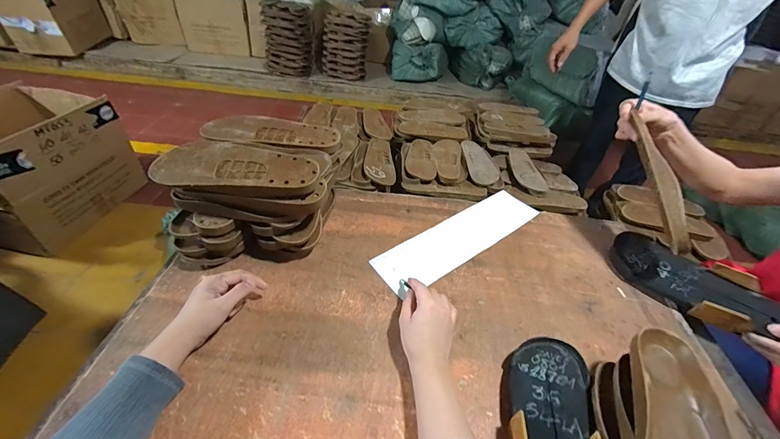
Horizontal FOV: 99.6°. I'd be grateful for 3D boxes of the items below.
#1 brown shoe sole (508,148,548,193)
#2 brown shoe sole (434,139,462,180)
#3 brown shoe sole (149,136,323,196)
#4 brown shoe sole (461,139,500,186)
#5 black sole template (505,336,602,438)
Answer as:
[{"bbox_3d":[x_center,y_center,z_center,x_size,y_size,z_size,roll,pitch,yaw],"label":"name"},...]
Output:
[{"bbox_3d":[0.467,-0.182,1.163,0.096,0.032,0.268,2,42,-7],"label":"brown shoe sole"},{"bbox_3d":[0.196,-0.215,1.125,0.091,0.025,0.262,11,41,4],"label":"brown shoe sole"},{"bbox_3d":[-0.231,-0.085,0.514,0.239,0.031,0.104,3,41,-4],"label":"brown shoe sole"},{"bbox_3d":[0.304,-0.206,1.131,0.111,0.029,0.273,4,41,-4],"label":"brown shoe sole"},{"bbox_3d":[0.193,0.240,0.391,0.097,0.031,0.237,13,38,12],"label":"black sole template"}]

